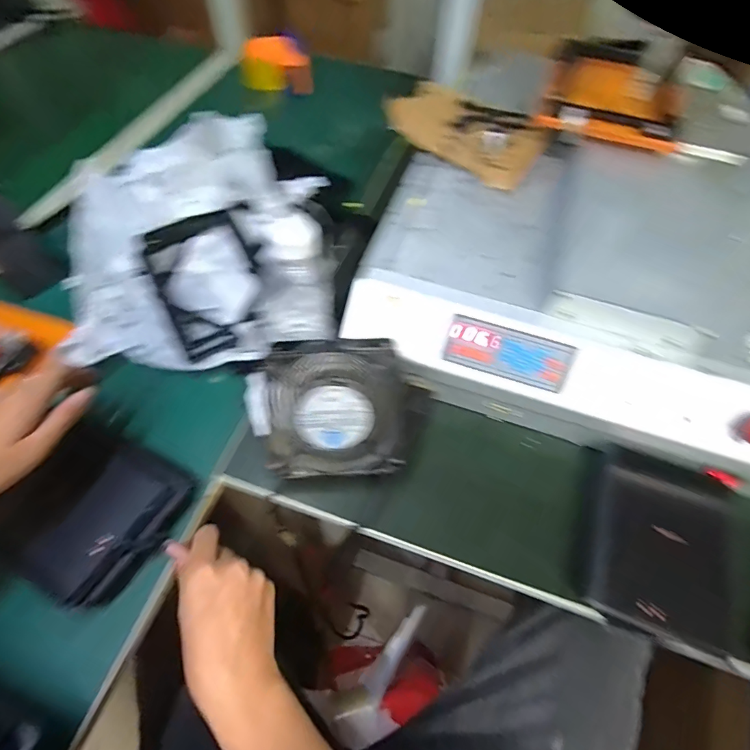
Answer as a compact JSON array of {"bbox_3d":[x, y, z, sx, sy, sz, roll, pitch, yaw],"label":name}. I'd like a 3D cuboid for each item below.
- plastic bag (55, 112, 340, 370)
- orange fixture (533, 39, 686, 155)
[{"bbox_3d":[-0.216,-0.148,0.505,0.324,0.148,0.276,-1,58,-3],"label":"plastic bag"},{"bbox_3d":[0.276,-0.333,0.498,0.145,0.038,0.183,17,59,8],"label":"orange fixture"}]

